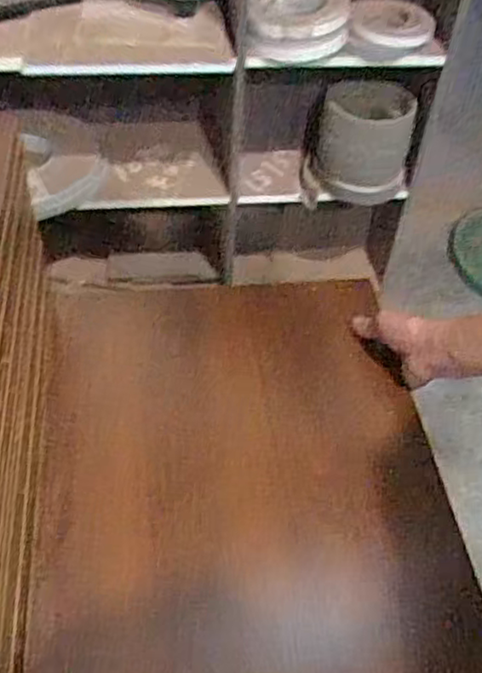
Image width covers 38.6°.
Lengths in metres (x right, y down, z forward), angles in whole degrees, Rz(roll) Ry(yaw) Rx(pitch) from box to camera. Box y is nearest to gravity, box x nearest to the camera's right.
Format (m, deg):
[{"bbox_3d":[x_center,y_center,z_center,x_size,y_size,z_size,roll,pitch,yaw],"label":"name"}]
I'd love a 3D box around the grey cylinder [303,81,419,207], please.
[{"bbox_3d":[0.287,-0.487,1.688,0.253,0.253,0.237,13,49,7],"label":"grey cylinder"}]

